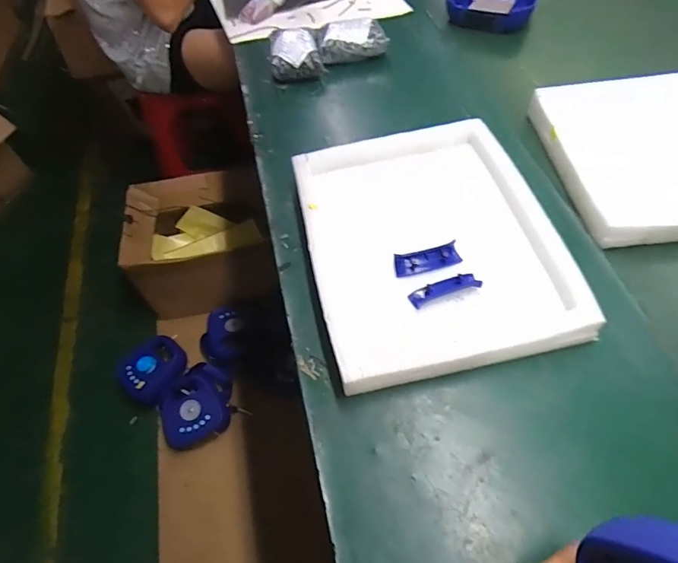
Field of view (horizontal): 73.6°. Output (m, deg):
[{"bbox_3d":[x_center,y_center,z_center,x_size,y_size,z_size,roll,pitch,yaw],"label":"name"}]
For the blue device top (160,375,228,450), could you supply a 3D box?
[{"bbox_3d":[-0.385,0.328,1.181,0.163,0.060,0.177,-27,60,-13],"label":"blue device top"}]

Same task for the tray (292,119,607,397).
[{"bbox_3d":[0.110,-0.057,0.581,0.298,0.038,0.367,-13,56,-5],"label":"tray"}]

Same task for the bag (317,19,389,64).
[{"bbox_3d":[0.019,-0.452,0.849,0.129,0.047,0.080,-17,59,-7],"label":"bag"}]

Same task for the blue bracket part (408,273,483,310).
[{"bbox_3d":[0.124,0.009,0.532,0.082,0.015,0.024,-17,56,-7],"label":"blue bracket part"}]

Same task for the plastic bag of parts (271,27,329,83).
[{"bbox_3d":[-0.077,-0.416,0.830,0.093,0.048,0.096,-7,58,0],"label":"plastic bag of parts"}]

